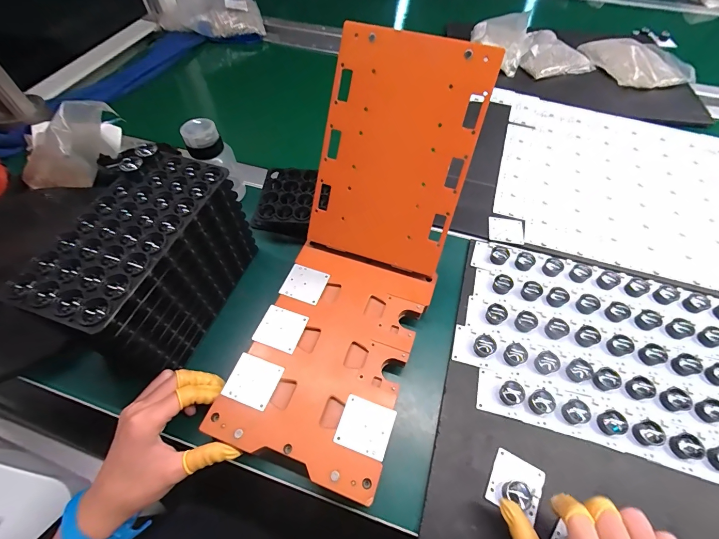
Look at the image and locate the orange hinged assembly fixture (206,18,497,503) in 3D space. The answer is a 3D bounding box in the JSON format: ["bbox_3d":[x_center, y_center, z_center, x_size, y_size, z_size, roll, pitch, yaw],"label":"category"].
[{"bbox_3d":[0.004,-0.019,0.363,0.158,0.102,0.414,17,86,12],"label":"orange hinged assembly fixture"}]

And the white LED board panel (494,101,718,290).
[{"bbox_3d":[0.419,-0.137,0.533,0.366,0.010,0.338,16,58,10],"label":"white LED board panel"}]

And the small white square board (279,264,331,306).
[{"bbox_3d":[-0.064,0.017,0.400,0.046,0.006,0.043,17,59,11],"label":"small white square board"}]

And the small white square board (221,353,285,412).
[{"bbox_3d":[-0.107,0.112,0.337,0.046,0.004,0.045,16,58,10],"label":"small white square board"}]

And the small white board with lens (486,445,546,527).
[{"bbox_3d":[0.146,0.196,0.307,0.044,0.022,0.047,26,63,16],"label":"small white board with lens"}]

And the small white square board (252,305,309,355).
[{"bbox_3d":[-0.086,0.064,0.367,0.047,0.004,0.045,16,58,10],"label":"small white square board"}]

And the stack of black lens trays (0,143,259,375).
[{"bbox_3d":[-0.211,-0.004,0.364,0.092,0.145,0.197,15,58,10],"label":"stack of black lens trays"}]

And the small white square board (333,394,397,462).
[{"bbox_3d":[0.005,0.147,0.315,0.048,0.004,0.045,17,59,11],"label":"small white square board"}]

